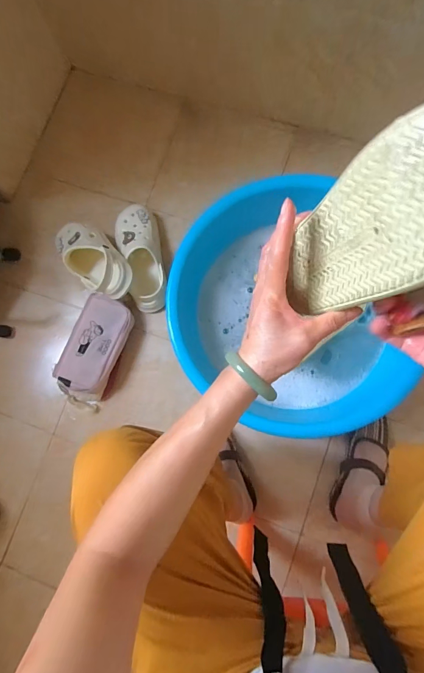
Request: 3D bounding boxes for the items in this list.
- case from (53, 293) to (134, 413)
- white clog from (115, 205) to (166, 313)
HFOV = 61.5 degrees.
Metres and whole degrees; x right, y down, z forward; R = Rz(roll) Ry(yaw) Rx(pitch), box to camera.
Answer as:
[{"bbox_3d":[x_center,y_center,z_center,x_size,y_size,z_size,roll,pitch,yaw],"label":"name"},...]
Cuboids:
[{"bbox_3d":[-0.268,0.039,0.825,0.109,0.086,0.255,22,84,8],"label":"case"},{"bbox_3d":[-0.166,-0.184,0.838,0.092,0.077,0.249,-12,80,3],"label":"white clog"}]

